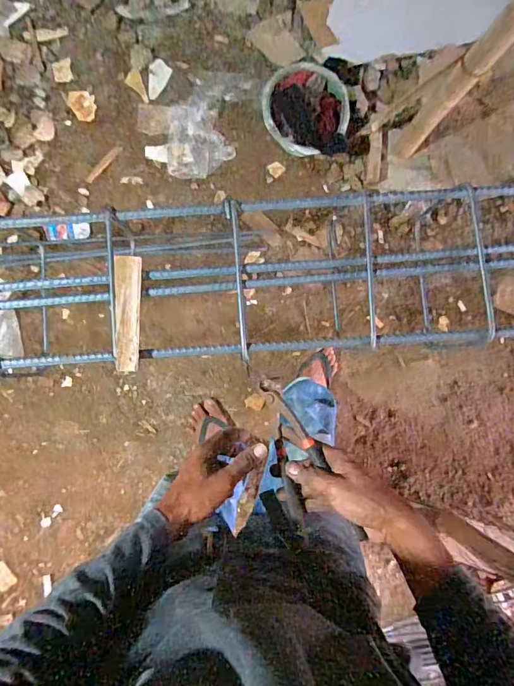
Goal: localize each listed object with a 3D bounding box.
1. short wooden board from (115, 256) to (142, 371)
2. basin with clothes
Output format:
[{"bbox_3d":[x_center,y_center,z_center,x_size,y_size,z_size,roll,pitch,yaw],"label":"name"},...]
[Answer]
[{"bbox_3d":[-0.163,-0.038,0.537,0.032,0.017,0.144,0,89,-6],"label":"short wooden board"},{"bbox_3d":[0.140,-0.692,1.326,0.238,0.174,0.242,0,89,-6],"label":"basin with clothes"}]

